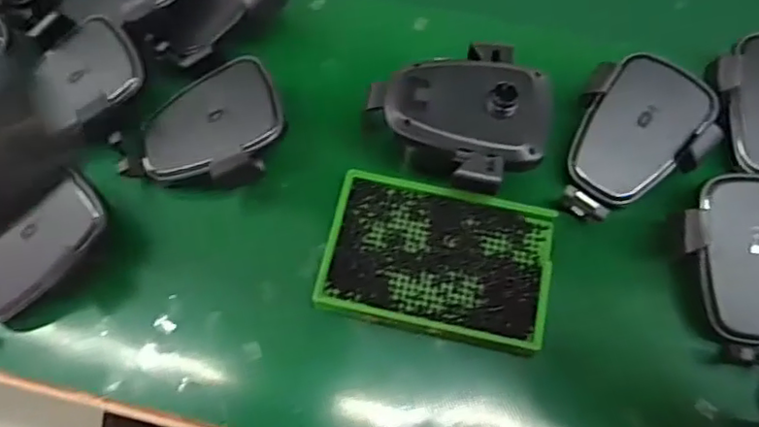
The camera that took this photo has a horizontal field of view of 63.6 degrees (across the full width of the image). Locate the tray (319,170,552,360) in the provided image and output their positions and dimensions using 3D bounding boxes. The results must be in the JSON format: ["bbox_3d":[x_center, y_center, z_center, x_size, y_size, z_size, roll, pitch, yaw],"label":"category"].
[{"bbox_3d":[0.037,0.028,0.383,0.135,0.016,0.094,12,70,5],"label":"tray"}]

